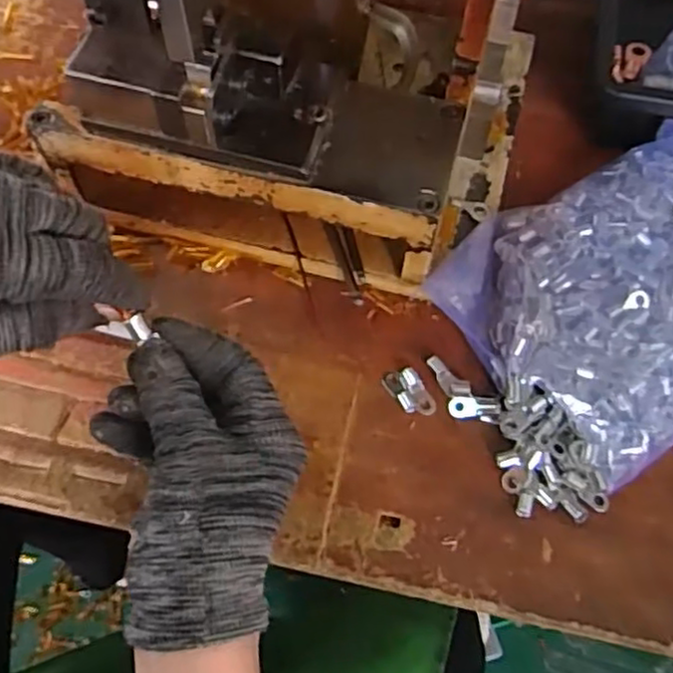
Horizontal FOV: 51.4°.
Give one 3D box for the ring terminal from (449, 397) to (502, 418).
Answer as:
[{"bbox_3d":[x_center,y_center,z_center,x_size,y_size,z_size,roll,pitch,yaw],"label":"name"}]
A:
[{"bbox_3d":[0.080,0.041,0.407,0.029,0.004,0.012,-4,61,12],"label":"ring terminal"}]

